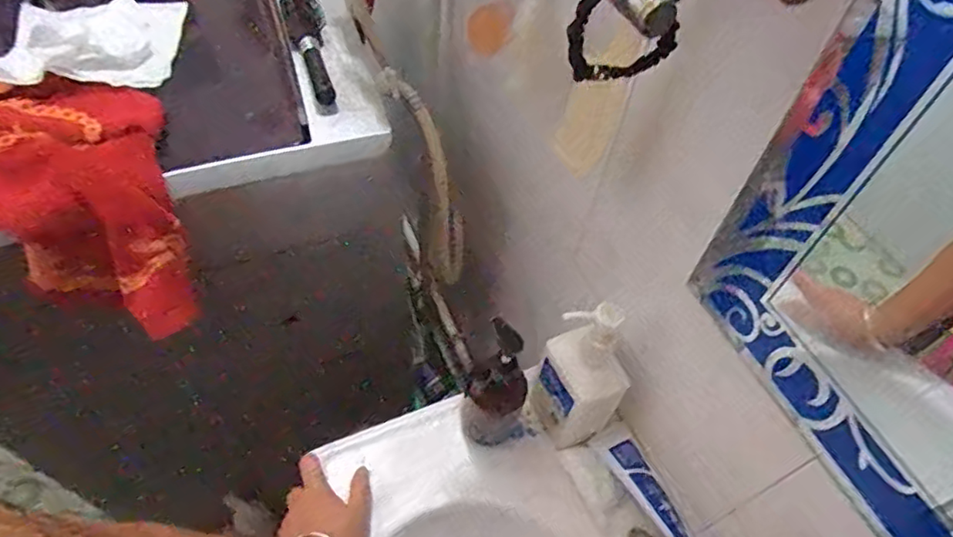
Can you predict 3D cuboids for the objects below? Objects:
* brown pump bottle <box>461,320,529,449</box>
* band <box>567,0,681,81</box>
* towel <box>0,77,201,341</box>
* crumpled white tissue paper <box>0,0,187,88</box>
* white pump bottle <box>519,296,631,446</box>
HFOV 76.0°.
[{"bbox_3d":[0.018,0.128,0.636,0.068,0.156,0.064,40,61,20],"label":"brown pump bottle"},{"bbox_3d":[0.072,-0.117,0.288,0.055,0.057,0.017,-13,58,-14],"label":"band"},{"bbox_3d":[-0.497,-0.085,0.653,0.437,0.149,0.211,12,55,3],"label":"towel"},{"bbox_3d":[-0.444,-0.266,0.697,0.191,0.052,0.159,-4,56,-8],"label":"crumpled white tissue paper"},{"bbox_3d":[0.102,0.113,0.630,0.068,0.194,0.087,-23,61,-19],"label":"white pump bottle"}]

